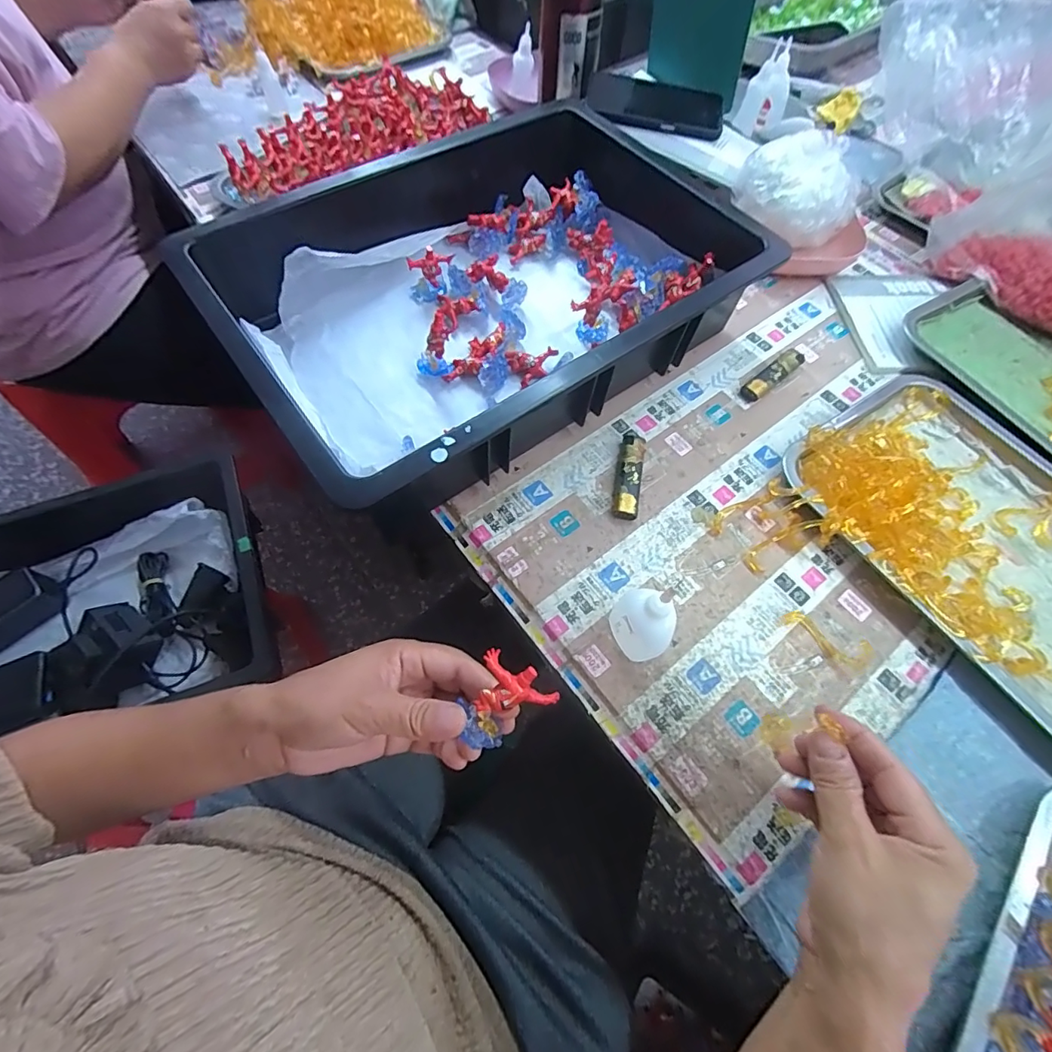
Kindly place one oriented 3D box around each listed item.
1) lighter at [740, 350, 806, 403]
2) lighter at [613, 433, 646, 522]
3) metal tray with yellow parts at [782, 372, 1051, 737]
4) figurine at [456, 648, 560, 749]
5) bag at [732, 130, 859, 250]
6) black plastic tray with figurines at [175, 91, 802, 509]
[{"bbox_3d":[0.243,-0.148,0.485,0.087,0.014,0.018,-37,71,-18],"label":"lighter"},{"bbox_3d":[0.090,-0.045,0.427,0.022,0.015,0.084,12,64,4],"label":"lighter"},{"bbox_3d":[0.380,0.011,0.395,0.224,0.039,0.311,-32,69,-17],"label":"metal tray with yellow parts"},{"bbox_3d":[-0.019,0.100,0.297,0.056,0.030,0.046,-40,112,-1],"label":"figurine"},{"bbox_3d":[0.297,-0.361,0.548,0.111,0.094,0.097,-20,66,-12],"label":"bag"},{"bbox_3d":[-0.040,-0.230,0.470,0.451,0.094,0.348,-34,70,-17],"label":"black plastic tray with figurines"}]

